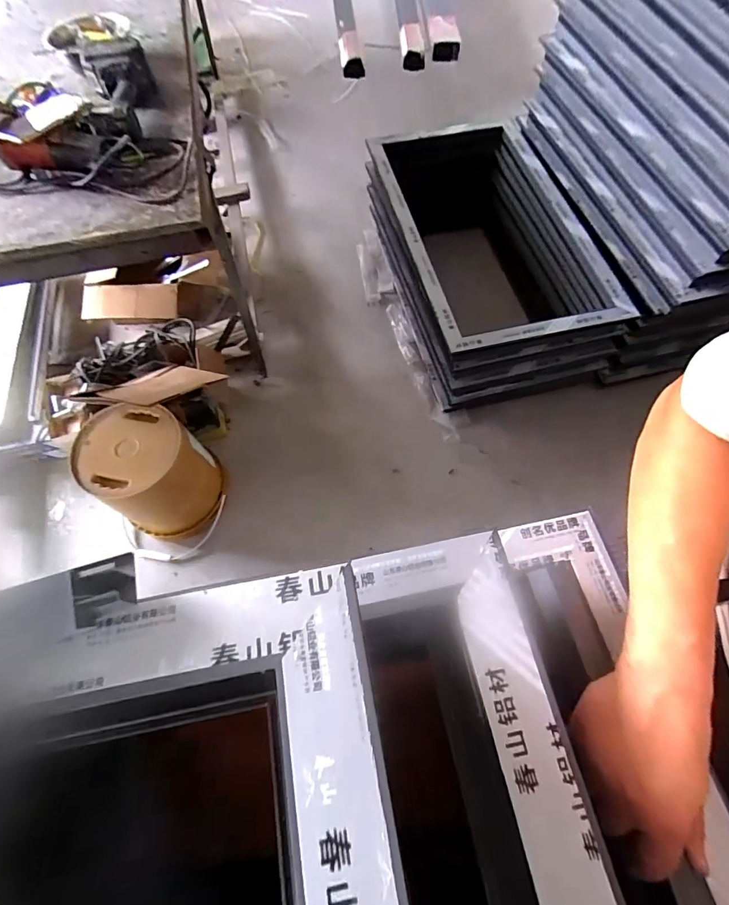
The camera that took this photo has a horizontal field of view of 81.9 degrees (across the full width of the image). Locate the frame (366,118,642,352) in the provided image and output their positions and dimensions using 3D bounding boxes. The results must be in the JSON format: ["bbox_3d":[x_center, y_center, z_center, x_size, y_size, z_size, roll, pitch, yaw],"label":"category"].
[{"bbox_3d":[0.396,-0.729,1.307,0.570,0.073,0.922,-13,66,-6],"label":"frame"}]

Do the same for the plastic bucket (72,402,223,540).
[{"bbox_3d":[-0.573,0.049,1.153,0.264,0.282,0.272,0,65,0],"label":"plastic bucket"}]

